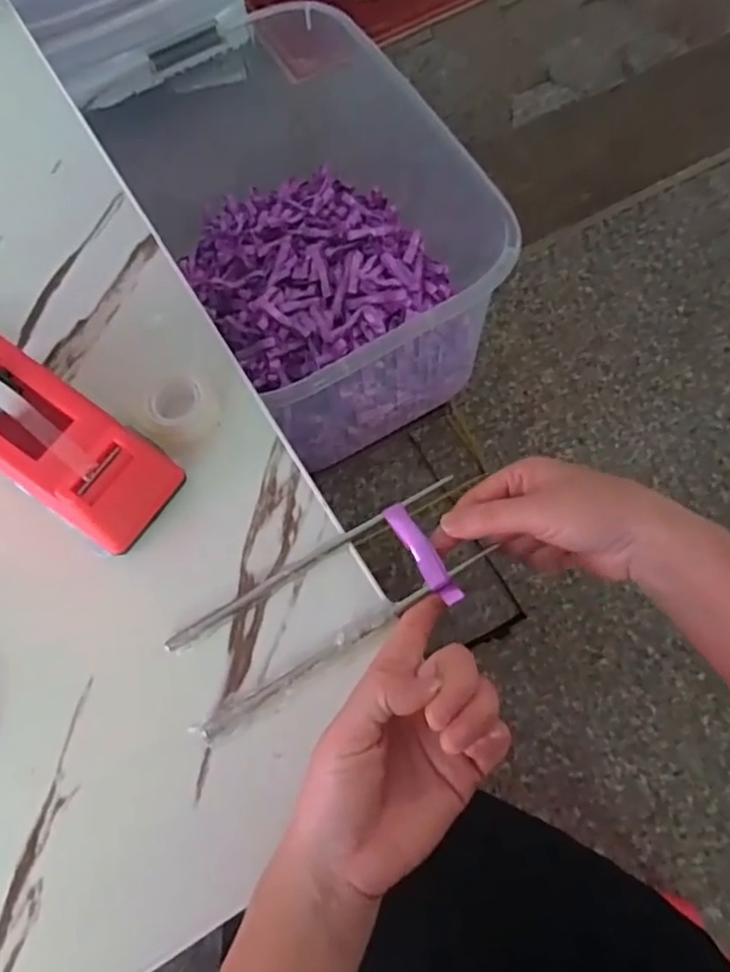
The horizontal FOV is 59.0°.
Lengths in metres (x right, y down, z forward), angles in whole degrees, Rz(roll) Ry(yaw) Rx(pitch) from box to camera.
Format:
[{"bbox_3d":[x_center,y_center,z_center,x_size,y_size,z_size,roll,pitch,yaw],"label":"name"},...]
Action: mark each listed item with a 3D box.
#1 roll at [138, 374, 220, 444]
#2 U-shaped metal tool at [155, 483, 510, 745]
[{"bbox_3d":[-0.112,-0.048,0.387,0.045,0.014,0.044,-2,68,4],"label":"roll"},{"bbox_3d":[-0.021,0.062,0.353,0.179,0.013,0.057,-31,68,-10],"label":"U-shaped metal tool"}]

